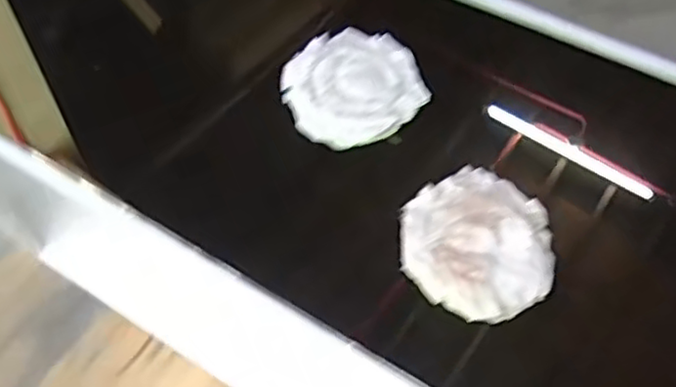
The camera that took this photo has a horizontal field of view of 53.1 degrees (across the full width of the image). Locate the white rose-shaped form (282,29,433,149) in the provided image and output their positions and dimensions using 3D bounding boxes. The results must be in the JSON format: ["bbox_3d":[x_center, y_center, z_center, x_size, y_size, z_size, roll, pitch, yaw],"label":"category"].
[{"bbox_3d":[0.023,-0.150,0.942,0.186,0.038,0.184,-28,61,-9],"label":"white rose-shaped form"}]

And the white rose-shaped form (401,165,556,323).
[{"bbox_3d":[0.163,0.053,0.802,0.172,0.038,0.194,0,60,7],"label":"white rose-shaped form"}]

